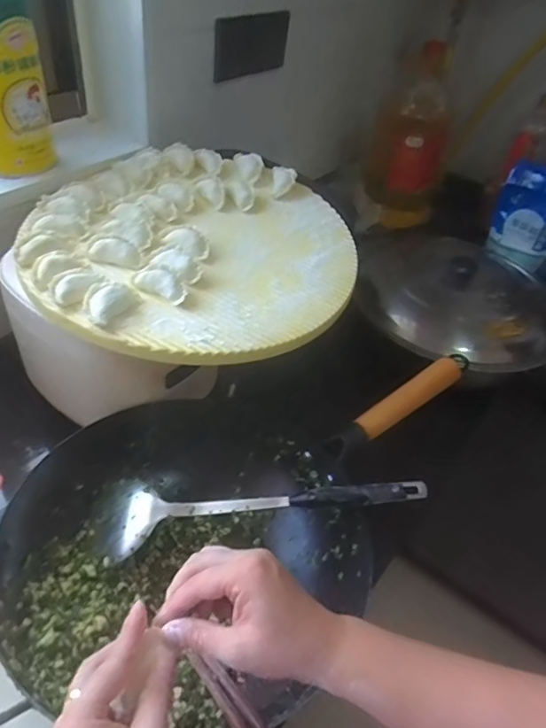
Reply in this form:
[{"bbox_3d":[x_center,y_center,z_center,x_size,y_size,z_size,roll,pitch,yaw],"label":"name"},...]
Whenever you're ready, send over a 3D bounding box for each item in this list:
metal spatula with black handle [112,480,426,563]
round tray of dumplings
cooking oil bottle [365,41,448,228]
[{"bbox_3d":[-0.010,0.138,0.545,0.310,0.071,0.071,-3,45,-9],"label":"metal spatula with black handle"},{"bbox_3d":[-0.092,-0.151,0.643,0.374,0.046,0.368,5,42,-5],"label":"round tray of dumplings"},{"bbox_3d":[0.273,-0.430,1.096,0.152,0.346,0.112,15,42,6],"label":"cooking oil bottle"}]

